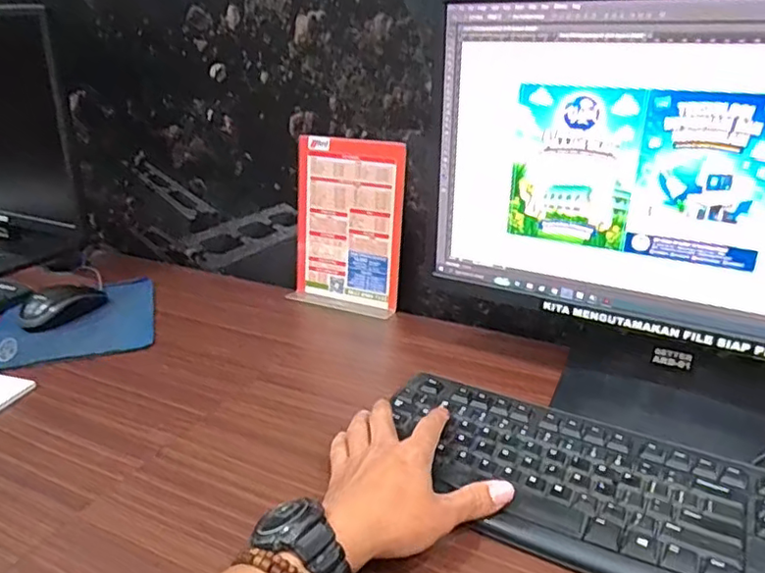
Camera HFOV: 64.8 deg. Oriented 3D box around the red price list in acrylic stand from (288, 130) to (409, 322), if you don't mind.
[{"bbox_3d":[-0.047,-0.074,0.772,0.150,0.206,0.053,10,27,24],"label":"red price list in acrylic stand"}]

